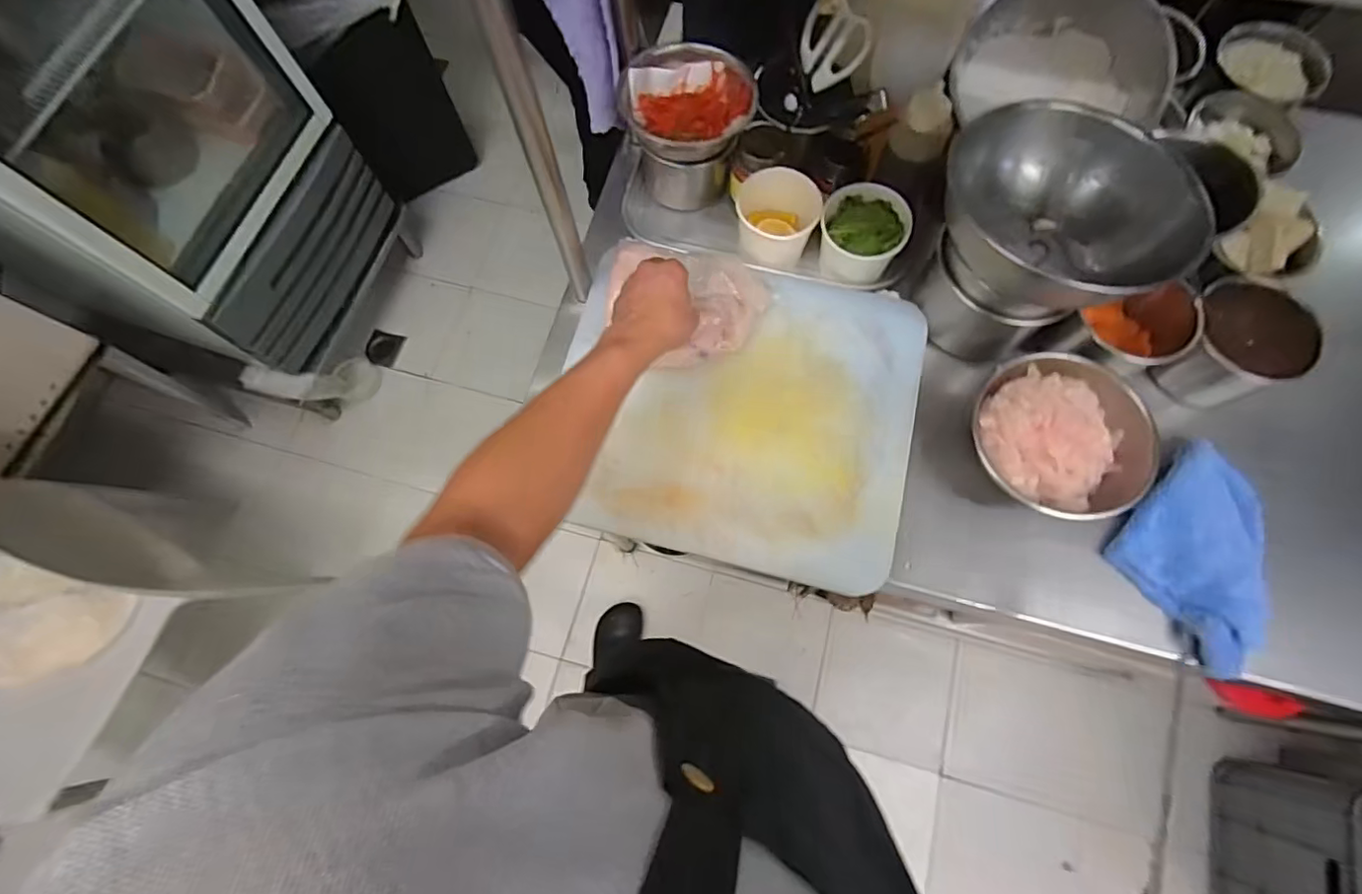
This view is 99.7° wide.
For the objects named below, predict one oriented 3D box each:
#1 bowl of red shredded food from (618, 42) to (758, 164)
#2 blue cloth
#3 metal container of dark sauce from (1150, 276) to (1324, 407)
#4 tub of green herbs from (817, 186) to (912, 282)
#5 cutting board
[{"bbox_3d":[0.008,-0.391,0.640,0.146,0.057,0.116,13,73,6],"label":"bowl of red shredded food"},{"bbox_3d":[0.523,0.104,0.576,0.132,0.034,0.195,33,76,11],"label":"blue cloth"},{"bbox_3d":[0.579,-0.102,0.608,0.105,0.097,0.094,41,78,13],"label":"metal container of dark sauce"},{"bbox_3d":[0.207,-0.242,0.667,0.094,0.068,0.098,0,72,1],"label":"tub of green herbs"},{"bbox_3d":[0.059,-0.045,0.637,0.382,0.030,0.333,13,78,4],"label":"cutting board"}]

